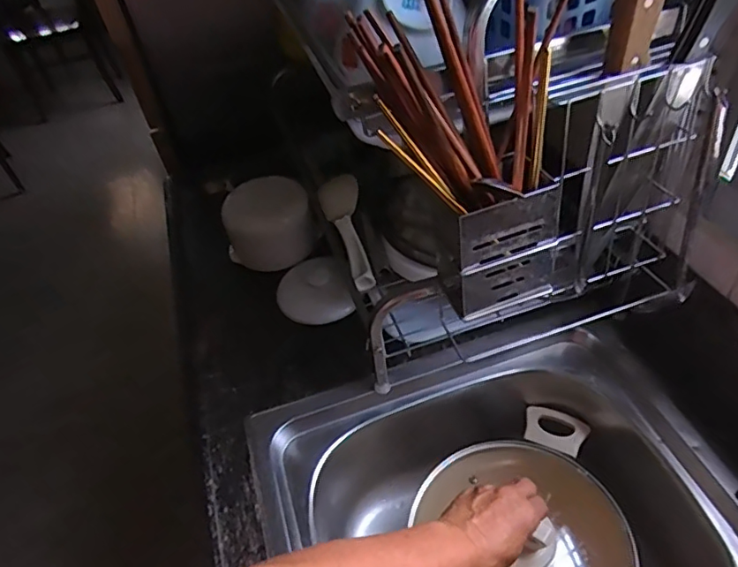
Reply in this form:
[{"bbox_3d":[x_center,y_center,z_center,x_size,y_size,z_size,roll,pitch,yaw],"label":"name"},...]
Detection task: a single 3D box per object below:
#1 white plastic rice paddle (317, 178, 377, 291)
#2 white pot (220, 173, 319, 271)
[{"bbox_3d":[-0.024,-0.068,0.704,0.050,0.022,0.181,-14,60,-8],"label":"white plastic rice paddle"},{"bbox_3d":[-0.143,-0.086,0.765,0.111,0.095,0.088,15,50,22],"label":"white pot"}]

